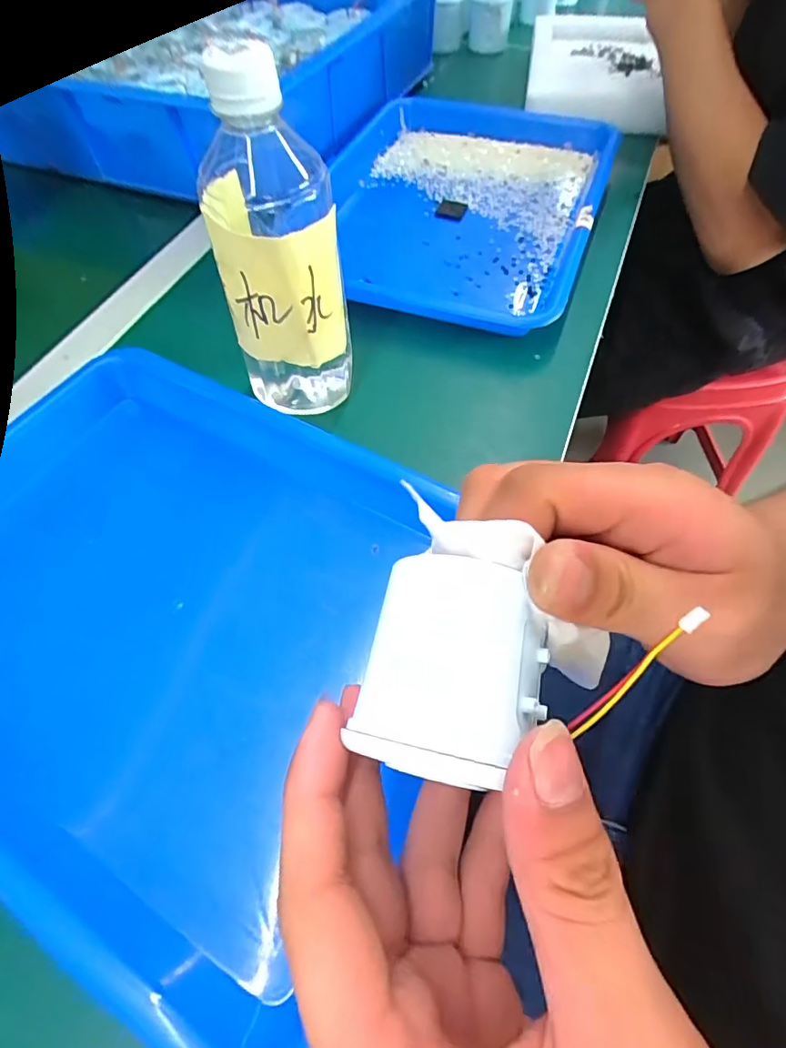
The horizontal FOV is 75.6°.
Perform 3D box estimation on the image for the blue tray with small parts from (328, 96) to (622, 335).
[{"bbox_3d":[0.057,-0.294,0.461,0.249,0.033,0.323,18,61,11],"label":"blue tray with small parts"}]

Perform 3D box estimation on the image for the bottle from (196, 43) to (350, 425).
[{"bbox_3d":[-0.062,-0.143,0.284,0.065,0.184,0.055,-8,59,-4],"label":"bottle"}]

